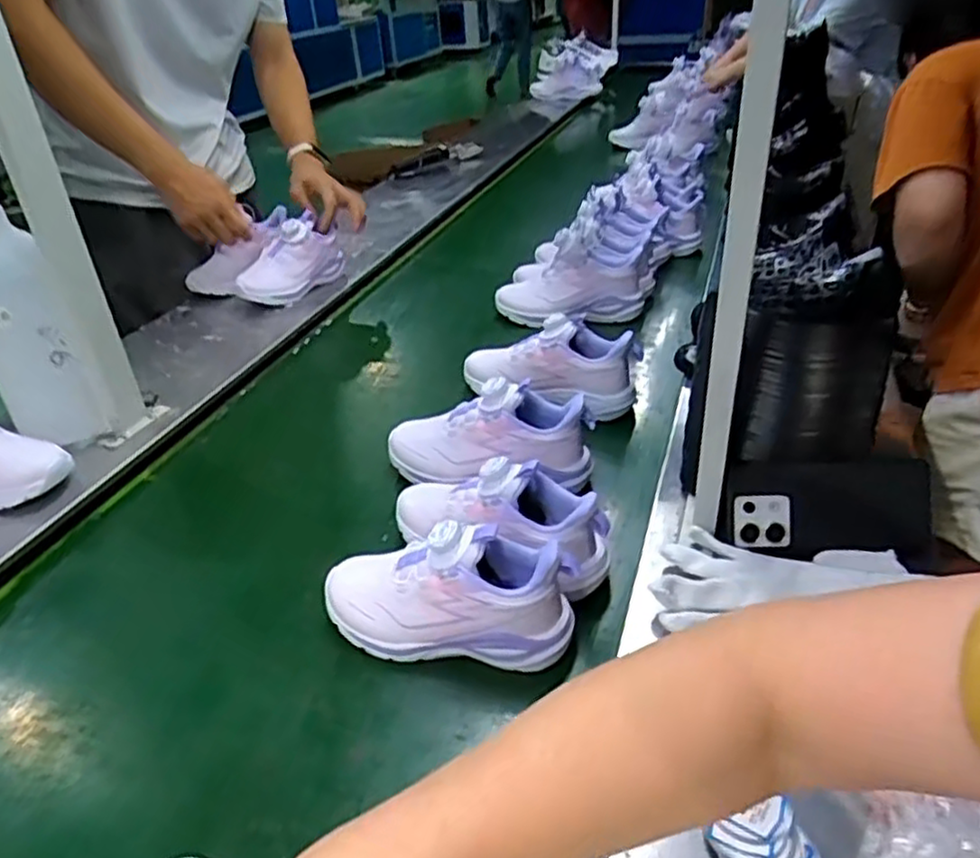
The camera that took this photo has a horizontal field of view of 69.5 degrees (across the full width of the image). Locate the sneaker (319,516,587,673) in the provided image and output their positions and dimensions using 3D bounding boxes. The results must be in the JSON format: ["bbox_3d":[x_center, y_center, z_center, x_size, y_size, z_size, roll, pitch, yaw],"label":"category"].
[{"bbox_3d":[-0.039,0.129,0.569,0.210,0.107,0.071,3,34,7],"label":"sneaker"}]

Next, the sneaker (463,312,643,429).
[{"bbox_3d":[0.073,-0.085,0.896,0.223,0.127,0.081,16,37,24],"label":"sneaker"}]

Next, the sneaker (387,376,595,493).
[{"bbox_3d":[-0.006,0.009,0.759,0.226,0.121,0.069,-6,32,16],"label":"sneaker"}]

